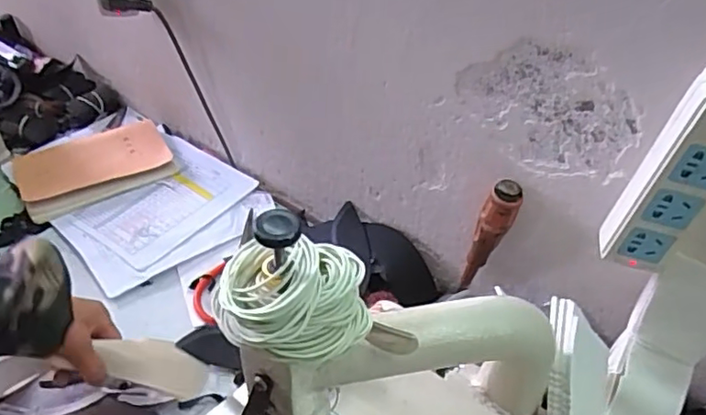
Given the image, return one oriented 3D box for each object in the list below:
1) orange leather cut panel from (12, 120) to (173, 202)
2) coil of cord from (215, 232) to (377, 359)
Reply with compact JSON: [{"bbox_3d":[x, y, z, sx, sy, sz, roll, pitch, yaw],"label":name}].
[{"bbox_3d":[-0.386,-0.070,0.872,0.212,0.023,0.117,-14,46,-18],"label":"orange leather cut panel"},{"bbox_3d":[-0.032,0.044,0.308,0.078,0.046,0.058,-9,45,-14],"label":"coil of cord"}]

